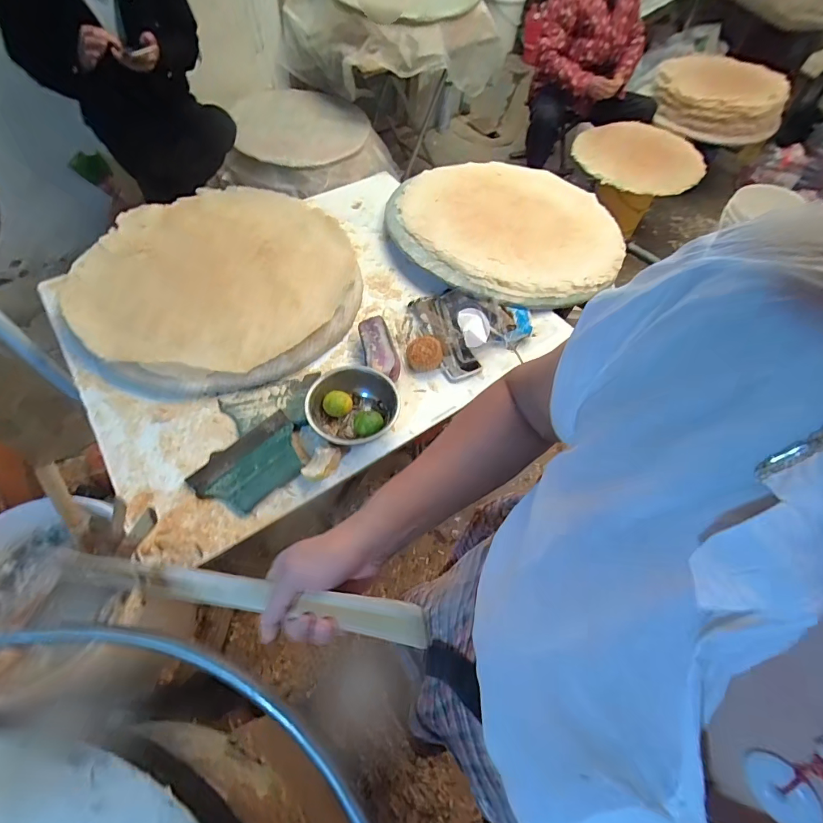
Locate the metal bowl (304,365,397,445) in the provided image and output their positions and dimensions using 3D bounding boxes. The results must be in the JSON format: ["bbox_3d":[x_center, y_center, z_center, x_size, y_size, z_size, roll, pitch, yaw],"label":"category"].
[{"bbox_3d":[-0.105,-0.005,0.774,0.170,0.058,0.158,1,58,-2],"label":"metal bowl"}]

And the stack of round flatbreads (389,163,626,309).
[{"bbox_3d":[0.262,-0.509,1.126,0.639,0.059,0.618,-1,54,-11],"label":"stack of round flatbreads"}]

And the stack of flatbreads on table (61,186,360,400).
[{"bbox_3d":[-0.432,-0.311,0.942,0.622,0.040,0.626,-8,59,-8],"label":"stack of flatbreads on table"}]

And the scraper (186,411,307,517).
[{"bbox_3d":[-0.276,0.090,0.724,0.189,0.022,0.127,-38,67,-23],"label":"scraper"}]

